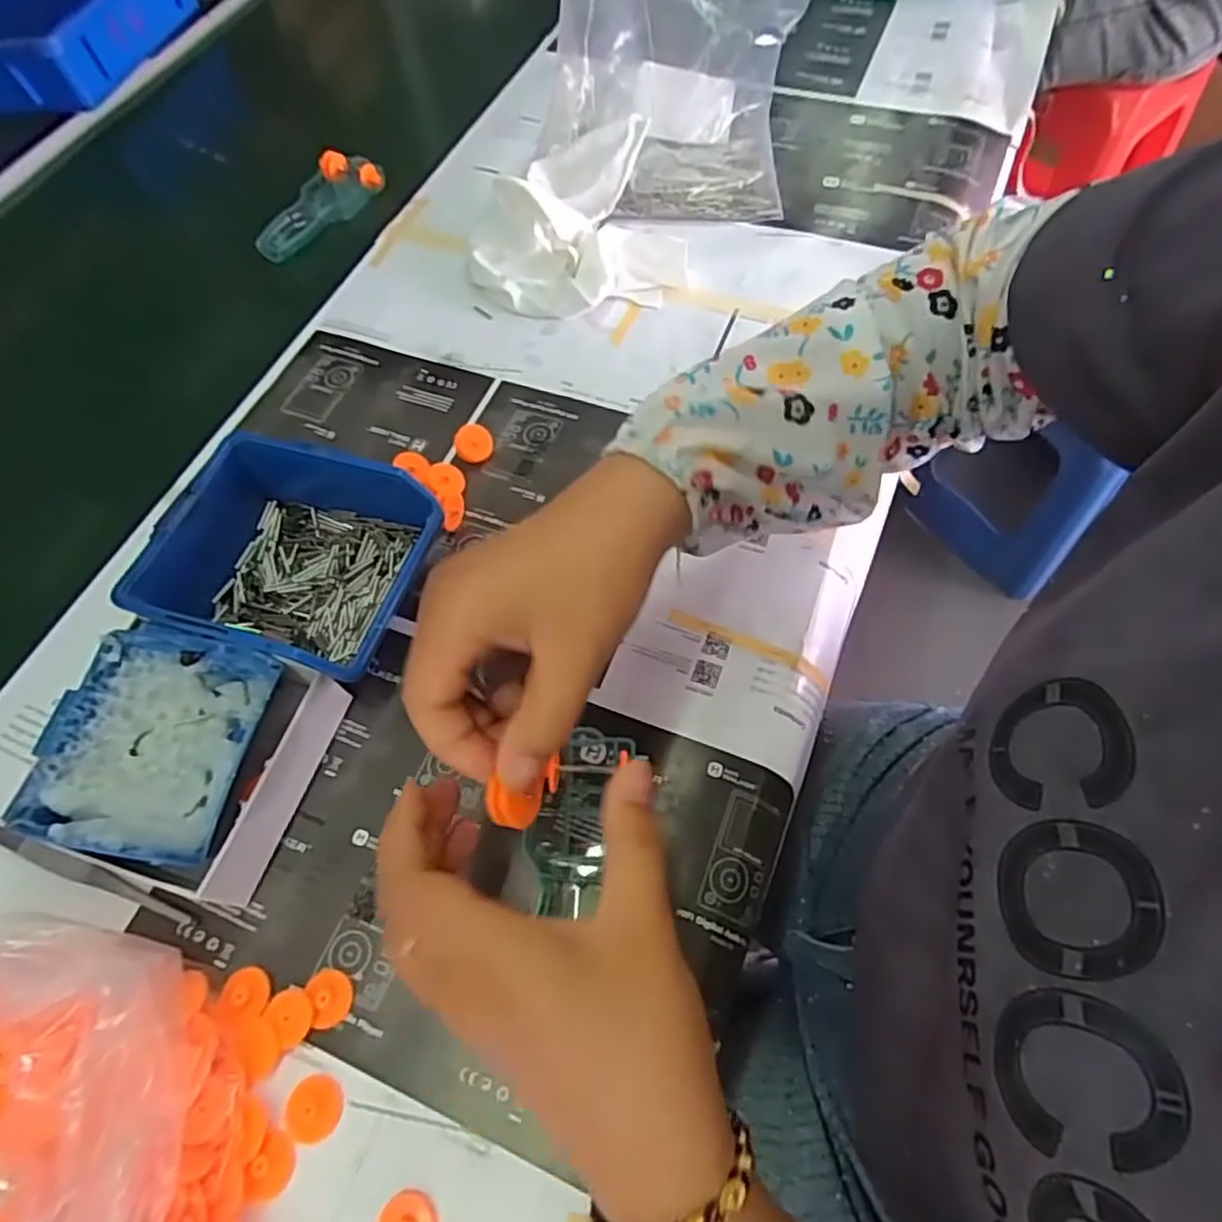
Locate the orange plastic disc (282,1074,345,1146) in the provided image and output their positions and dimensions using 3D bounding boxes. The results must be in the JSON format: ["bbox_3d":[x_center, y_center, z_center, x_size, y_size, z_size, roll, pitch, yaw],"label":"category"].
[{"bbox_3d":[-0.120,0.201,0.282,0.024,0.004,0.022,-1,62,2],"label":"orange plastic disc"}]

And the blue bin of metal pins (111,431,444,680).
[{"bbox_3d":[-0.160,-0.022,0.366,0.120,0.063,0.108,14,64,10],"label":"blue bin of metal pins"}]

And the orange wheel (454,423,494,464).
[{"bbox_3d":[-0.084,-0.103,0.431,0.023,0.007,0.023,-19,98,-10],"label":"orange wheel"}]

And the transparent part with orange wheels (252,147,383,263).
[{"bbox_3d":[-0.248,-0.338,0.580,0.052,0.025,0.121,37,70,20],"label":"transparent part with orange wheels"}]

